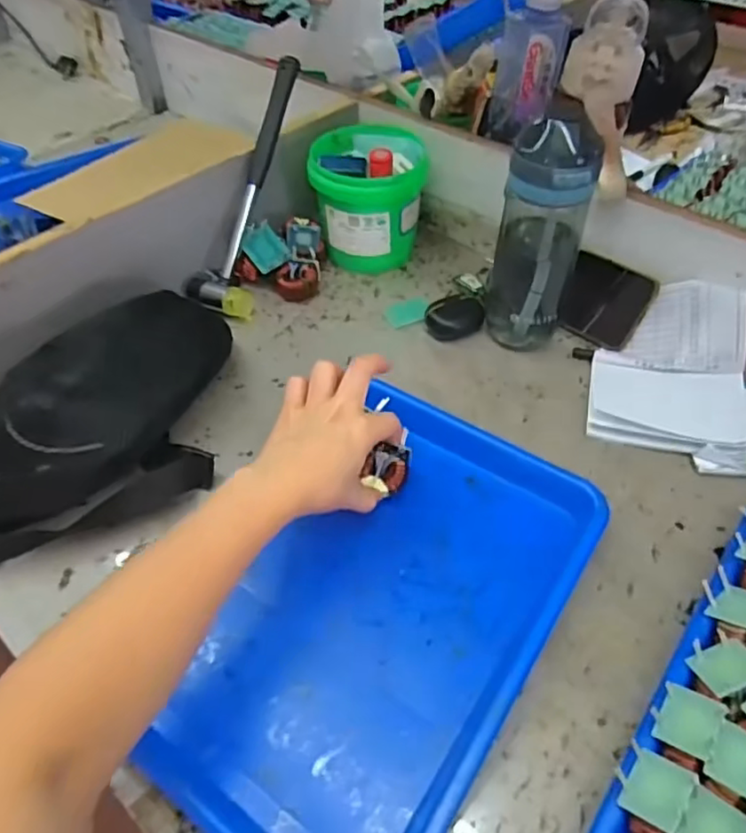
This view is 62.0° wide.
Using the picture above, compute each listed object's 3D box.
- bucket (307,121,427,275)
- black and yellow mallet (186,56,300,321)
[{"bbox_3d":[-0.004,-0.244,0.703,0.124,0.121,0.114,1,48,2],"label":"bucket"},{"bbox_3d":[-0.132,-0.244,0.664,0.072,0.027,0.269,18,93,16],"label":"black and yellow mallet"}]

